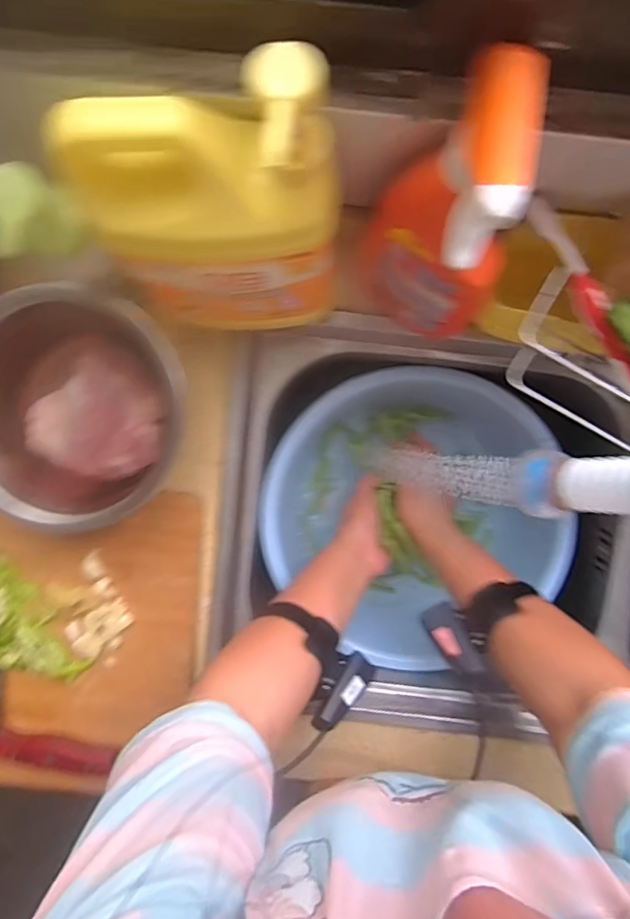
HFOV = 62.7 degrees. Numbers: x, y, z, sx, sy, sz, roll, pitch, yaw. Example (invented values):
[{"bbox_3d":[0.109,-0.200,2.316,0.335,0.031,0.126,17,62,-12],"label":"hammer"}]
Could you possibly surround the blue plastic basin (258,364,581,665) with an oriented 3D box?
[{"bbox_3d":[0.088,0.058,0.588,0.269,0.128,0.299,-37,94,5],"label":"blue plastic basin"}]

